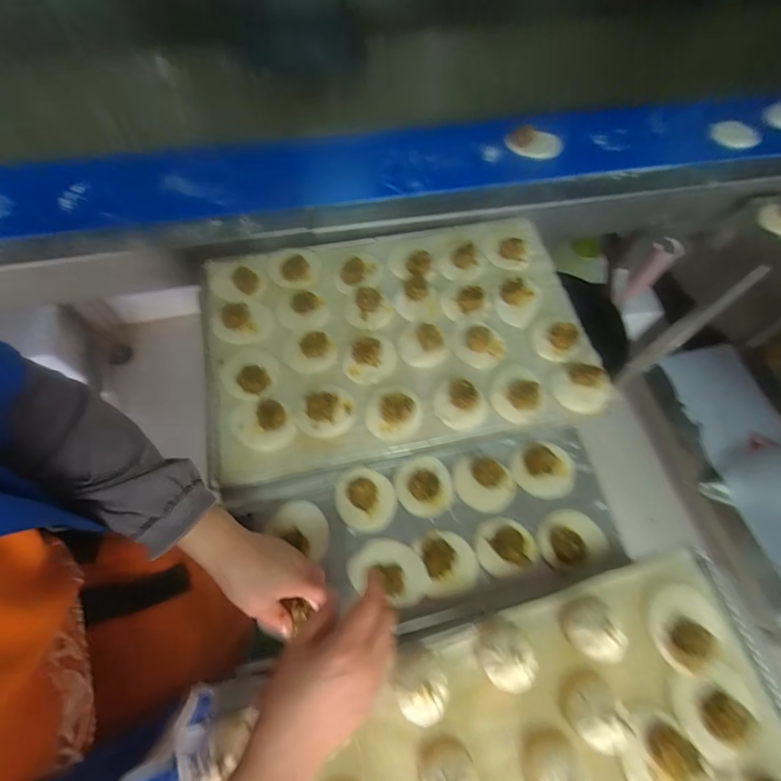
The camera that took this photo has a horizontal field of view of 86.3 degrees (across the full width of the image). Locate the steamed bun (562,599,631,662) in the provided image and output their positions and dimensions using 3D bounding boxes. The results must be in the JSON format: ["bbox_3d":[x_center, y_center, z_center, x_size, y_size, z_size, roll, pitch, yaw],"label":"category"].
[{"bbox_3d":[0.217,0.256,0.444,0.056,0.045,0.060,-19,68,-11],"label":"steamed bun"}]

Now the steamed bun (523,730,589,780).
[{"bbox_3d":[0.160,0.367,0.394,0.056,0.044,0.057,1,66,-2],"label":"steamed bun"}]

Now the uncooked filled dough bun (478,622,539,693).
[{"bbox_3d":[0.122,0.277,0.432,0.056,0.045,0.061,-13,67,-8],"label":"uncooked filled dough bun"}]

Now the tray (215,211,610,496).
[{"bbox_3d":[0.007,-0.094,0.679,0.595,0.056,0.403,-11,67,-7],"label":"tray"}]

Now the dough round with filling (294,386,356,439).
[{"bbox_3d":[-0.097,0.026,0.609,0.085,0.027,0.080,0,64,1],"label":"dough round with filling"}]

